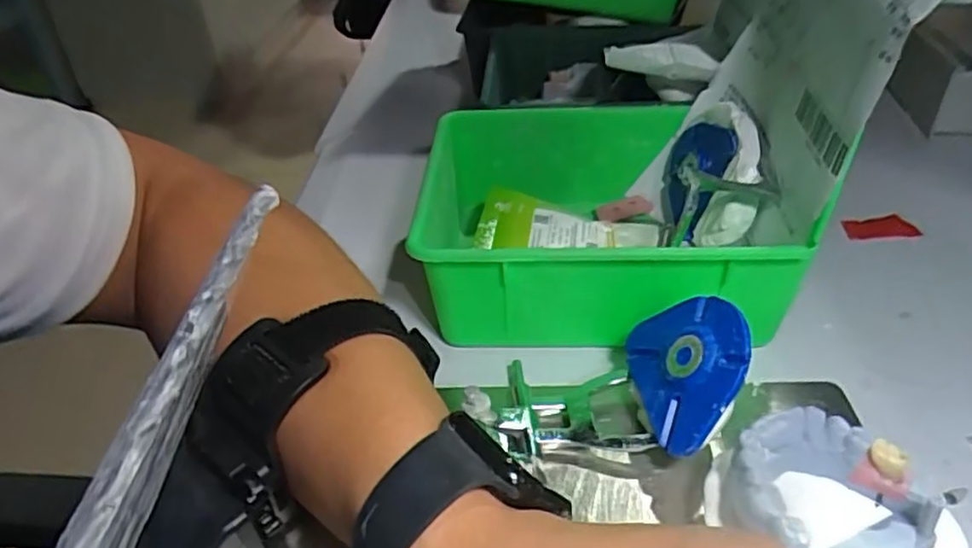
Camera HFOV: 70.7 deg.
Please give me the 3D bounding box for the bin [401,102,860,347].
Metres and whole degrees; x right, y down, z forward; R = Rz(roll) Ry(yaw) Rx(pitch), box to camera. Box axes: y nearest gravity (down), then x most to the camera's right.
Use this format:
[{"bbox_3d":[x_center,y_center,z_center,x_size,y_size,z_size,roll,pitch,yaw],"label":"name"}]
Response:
[{"bbox_3d":[0.060,-0.028,0.360,0.177,0.067,0.155,1,36,7],"label":"bin"}]

